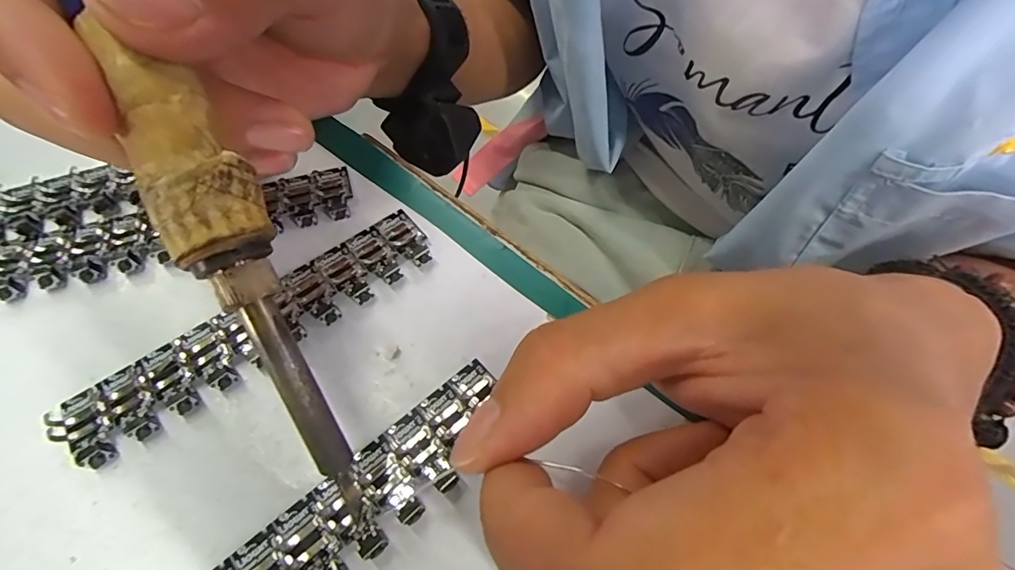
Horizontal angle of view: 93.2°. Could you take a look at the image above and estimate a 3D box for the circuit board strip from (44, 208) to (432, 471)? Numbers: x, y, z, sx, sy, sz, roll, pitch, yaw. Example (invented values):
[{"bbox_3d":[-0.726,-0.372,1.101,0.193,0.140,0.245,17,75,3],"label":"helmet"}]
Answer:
[{"bbox_3d":[-0.074,0.012,0.145,0.110,0.005,0.026,-32,67,-20],"label":"circuit board strip"}]

